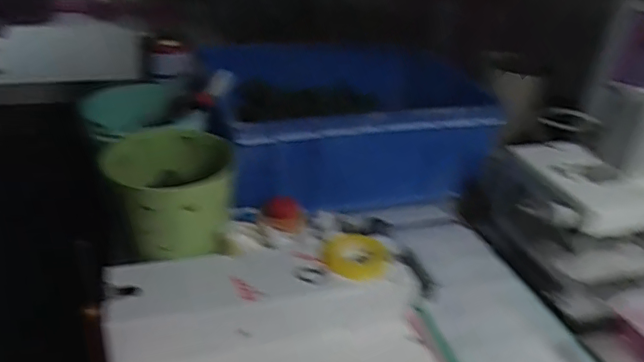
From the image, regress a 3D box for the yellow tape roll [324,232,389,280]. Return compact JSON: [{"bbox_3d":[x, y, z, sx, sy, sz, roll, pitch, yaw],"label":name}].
[{"bbox_3d":[0.032,0.067,0.512,0.057,0.009,0.060,3,29,-2],"label":"yellow tape roll"}]

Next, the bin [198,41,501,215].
[{"bbox_3d":[0.026,-0.075,0.725,0.351,0.123,0.252,-6,31,-18],"label":"bin"}]

